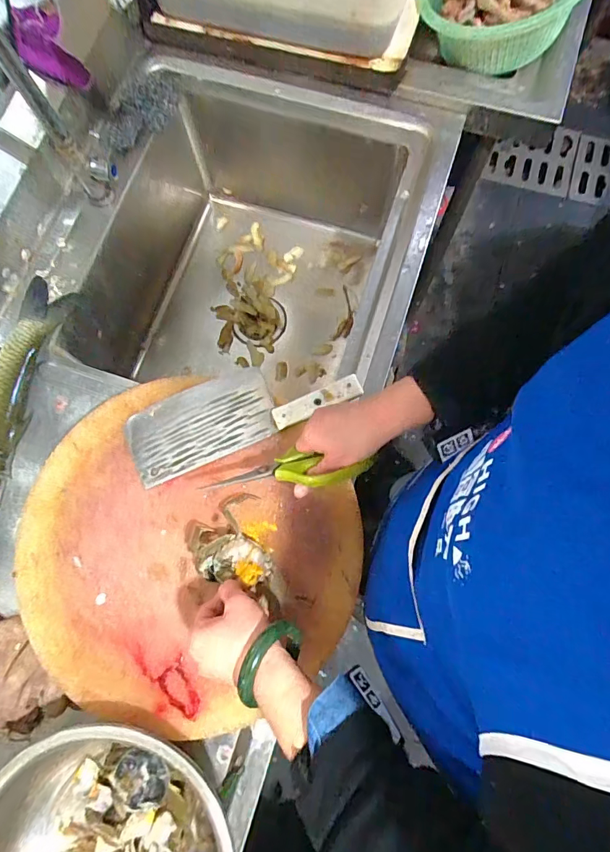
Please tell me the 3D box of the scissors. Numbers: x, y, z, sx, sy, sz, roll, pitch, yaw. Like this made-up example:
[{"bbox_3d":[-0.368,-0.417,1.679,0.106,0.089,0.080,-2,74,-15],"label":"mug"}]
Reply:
[{"bbox_3d":[-0.021,0.046,0.473,0.193,0.034,0.043,-6,76,22],"label":"scissors"}]

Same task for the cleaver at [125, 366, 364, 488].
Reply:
[{"bbox_3d":[-0.085,-0.024,0.540,0.287,0.029,0.098,-22,78,-3],"label":"cleaver"}]

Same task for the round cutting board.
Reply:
[{"bbox_3d":[-0.159,0.143,0.503,0.386,0.040,0.397,0,77,1],"label":"round cutting board"}]

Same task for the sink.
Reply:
[{"bbox_3d":[-0.081,-0.310,0.791,0.480,0.293,0.498,15,78,5],"label":"sink"}]

